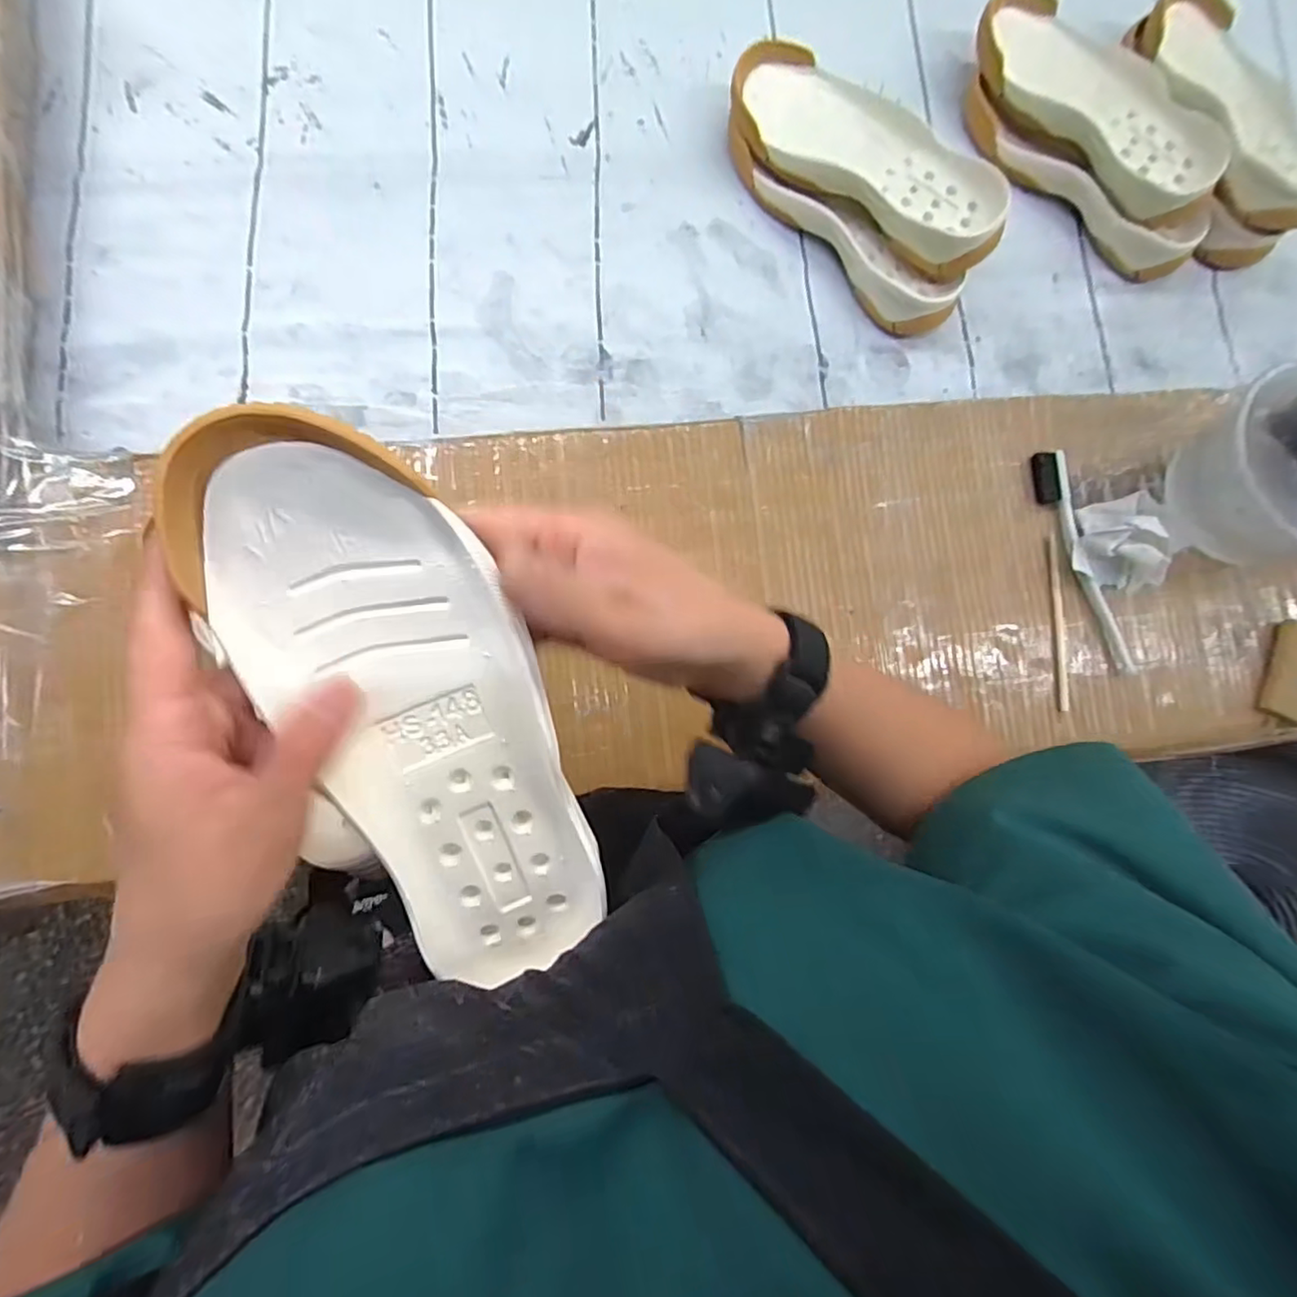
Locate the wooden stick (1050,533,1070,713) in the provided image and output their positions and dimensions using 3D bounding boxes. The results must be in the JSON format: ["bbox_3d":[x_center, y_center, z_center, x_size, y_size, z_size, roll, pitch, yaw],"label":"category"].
[{"bbox_3d":[0.294,-0.020,0.450,0.009,0.004,0.127,0,83,-6],"label":"wooden stick"}]

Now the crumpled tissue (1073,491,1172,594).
[{"bbox_3d":[0.339,-0.080,0.443,0.058,0.036,0.065,14,82,-4],"label":"crumpled tissue"}]

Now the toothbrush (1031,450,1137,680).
[{"bbox_3d":[0.312,-0.062,0.450,0.027,0.010,0.167,-16,85,-8],"label":"toothbrush"}]

